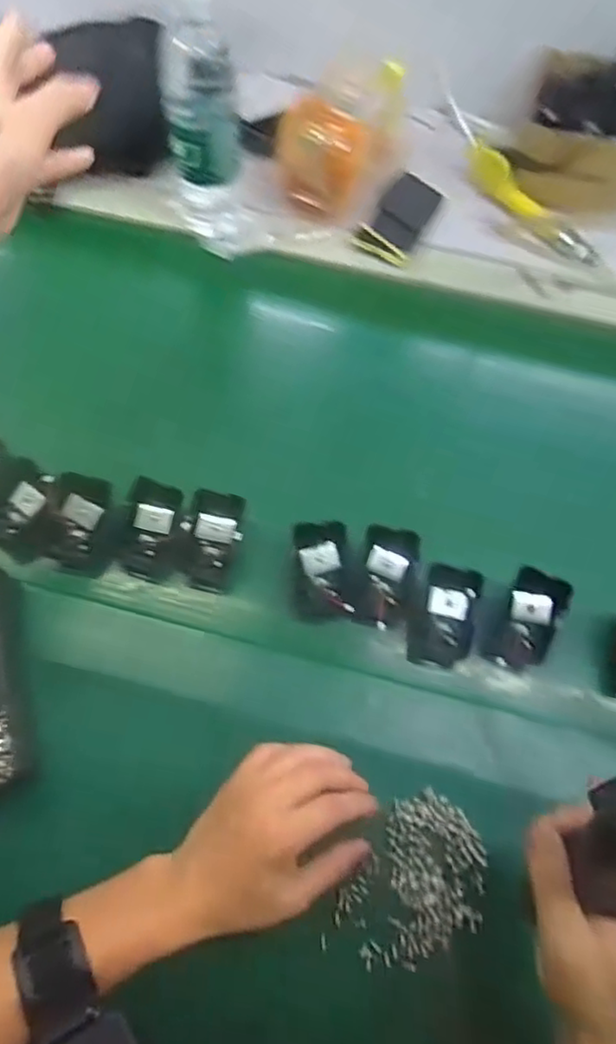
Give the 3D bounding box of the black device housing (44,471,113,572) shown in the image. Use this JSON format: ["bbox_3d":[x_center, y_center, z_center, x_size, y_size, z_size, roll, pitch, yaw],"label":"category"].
[{"bbox_3d":[-0.185,0.000,0.523,0.046,0.019,0.077,15,93,-2],"label":"black device housing"}]

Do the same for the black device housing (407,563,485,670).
[{"bbox_3d":[0.104,0.076,0.510,0.040,0.018,0.072,13,84,3],"label":"black device housing"}]

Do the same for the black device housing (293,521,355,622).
[{"bbox_3d":[0.009,0.041,0.516,0.047,0.024,0.079,-5,104,13],"label":"black device housing"}]

